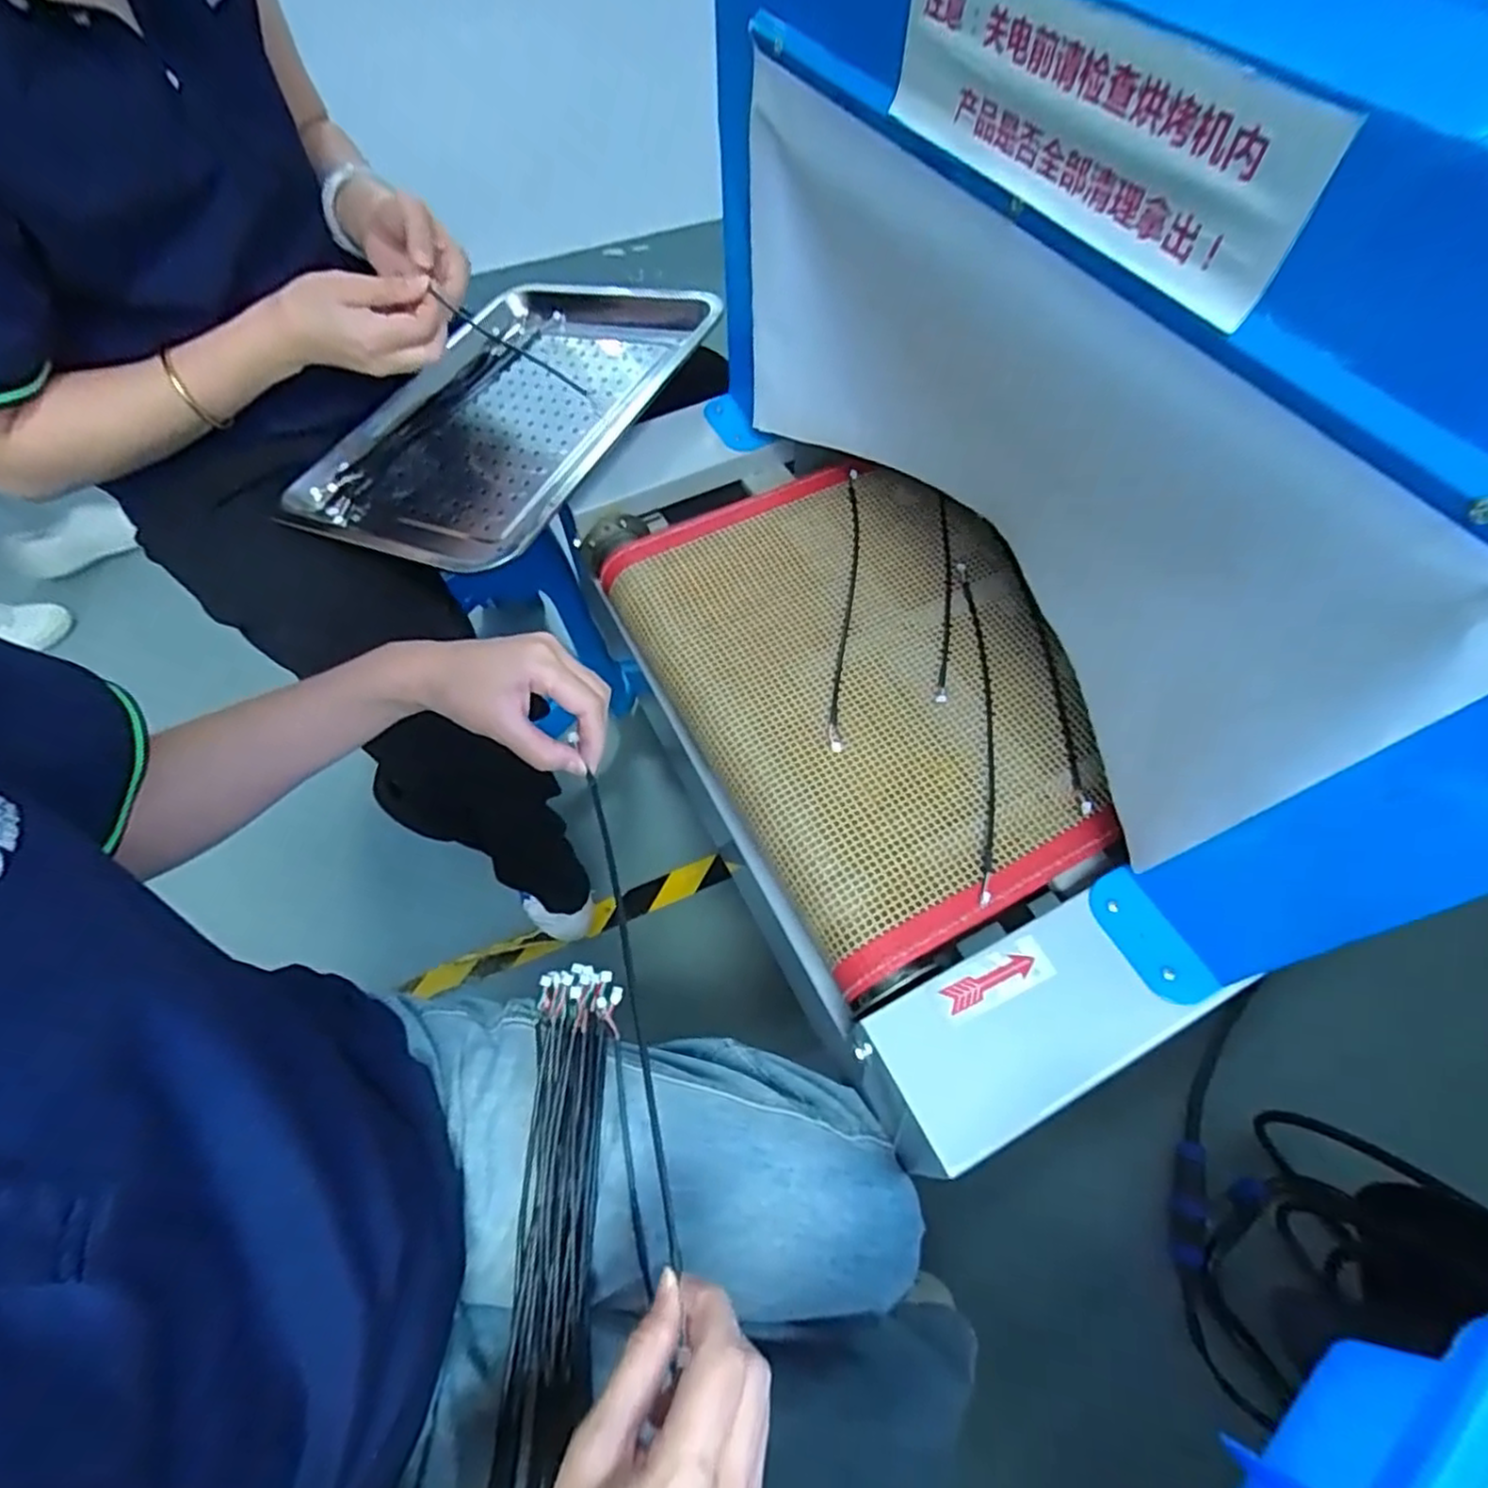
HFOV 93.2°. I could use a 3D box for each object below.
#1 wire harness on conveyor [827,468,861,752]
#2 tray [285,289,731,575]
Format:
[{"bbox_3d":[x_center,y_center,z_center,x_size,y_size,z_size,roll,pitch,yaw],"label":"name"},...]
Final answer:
[{"bbox_3d":[0.082,-0.114,0.554,0.015,0.015,0.275,6,61,4],"label":"wire harness on conveyor"},{"bbox_3d":[-0.231,-0.321,0.670,0.288,0.053,0.398,22,66,22],"label":"tray"}]

